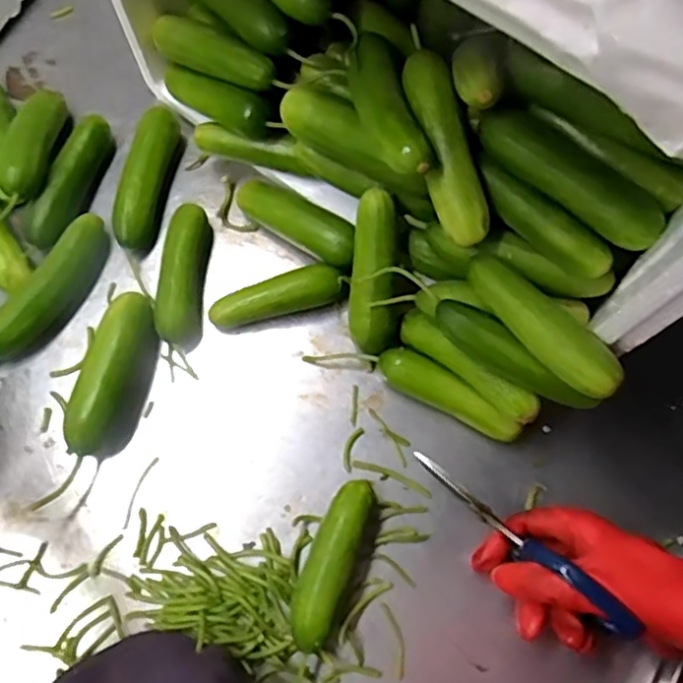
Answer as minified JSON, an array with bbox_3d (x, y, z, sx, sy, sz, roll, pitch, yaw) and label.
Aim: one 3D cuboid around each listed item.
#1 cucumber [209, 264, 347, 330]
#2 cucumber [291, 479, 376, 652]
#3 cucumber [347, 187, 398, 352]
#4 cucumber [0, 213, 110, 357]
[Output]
[{"bbox_3d":[-0.049,-0.034,0.484,0.102,0.028,0.029,-16,73,-5],"label":"cucumber"},{"bbox_3d":[-0.006,0.148,0.426,0.033,0.032,0.109,21,73,6],"label":"cucumber"},{"bbox_3d":[0.023,-0.048,0.451,0.034,0.032,0.115,1,106,0],"label":"cucumber"},{"bbox_3d":[-0.226,-0.041,0.488,0.031,0.031,0.128,31,75,9],"label":"cucumber"}]

